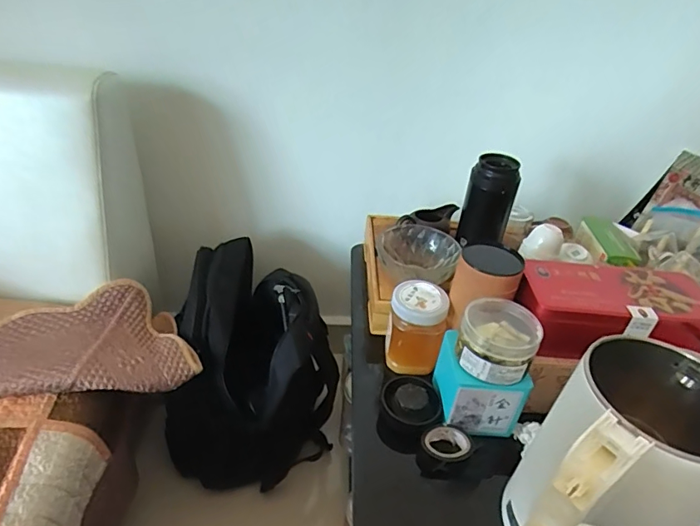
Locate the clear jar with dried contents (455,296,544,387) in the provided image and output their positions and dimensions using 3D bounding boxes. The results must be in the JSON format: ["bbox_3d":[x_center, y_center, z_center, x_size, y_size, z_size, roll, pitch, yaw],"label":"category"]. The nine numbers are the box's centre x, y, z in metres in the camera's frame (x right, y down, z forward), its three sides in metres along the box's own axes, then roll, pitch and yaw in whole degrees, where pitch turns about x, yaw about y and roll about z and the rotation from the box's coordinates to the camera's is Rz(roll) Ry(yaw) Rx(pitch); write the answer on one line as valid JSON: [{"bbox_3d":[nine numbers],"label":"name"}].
[{"bbox_3d":[0.163,0.082,0.528,0.080,0.053,0.095,15,36,12],"label":"clear jar with dried contents"}]

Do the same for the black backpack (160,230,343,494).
[{"bbox_3d":[-0.184,0.209,0.909,0.287,0.430,0.283,4,35,-3],"label":"black backpack"}]

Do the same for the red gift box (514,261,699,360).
[{"bbox_3d":[0.308,0.059,0.561,0.227,0.065,0.115,6,35,-1],"label":"red gift box"}]

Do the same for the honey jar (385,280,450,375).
[{"bbox_3d":[0.085,0.086,0.617,0.070,0.110,0.062,9,35,4],"label":"honey jar"}]

